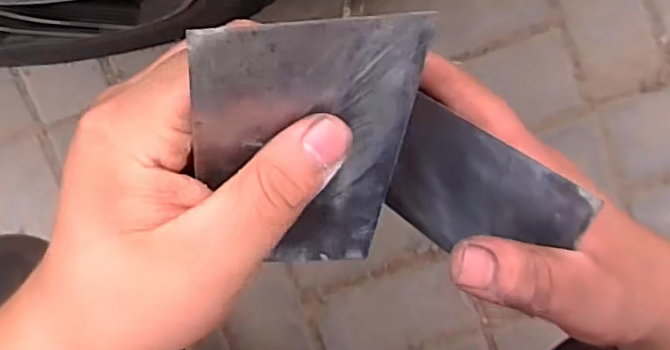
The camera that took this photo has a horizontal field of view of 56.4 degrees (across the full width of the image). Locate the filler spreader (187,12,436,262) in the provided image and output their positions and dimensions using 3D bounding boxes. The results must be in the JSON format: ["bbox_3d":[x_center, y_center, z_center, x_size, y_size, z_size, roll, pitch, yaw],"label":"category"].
[{"bbox_3d":[-0.011,-0.003,0.225,0.074,0.004,0.125,-7,141,-15],"label":"filler spreader"}]

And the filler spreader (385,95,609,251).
[{"bbox_3d":[0.058,0.012,0.263,0.004,0.094,0.072,-26,138,-28],"label":"filler spreader"}]

